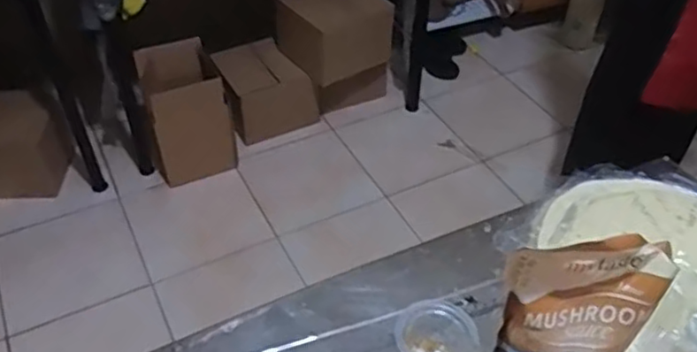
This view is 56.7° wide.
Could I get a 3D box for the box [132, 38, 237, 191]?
[{"bbox_3d":[-0.416,-0.171,1.645,0.203,0.278,0.250,-12,46,-13],"label":"box"}]

